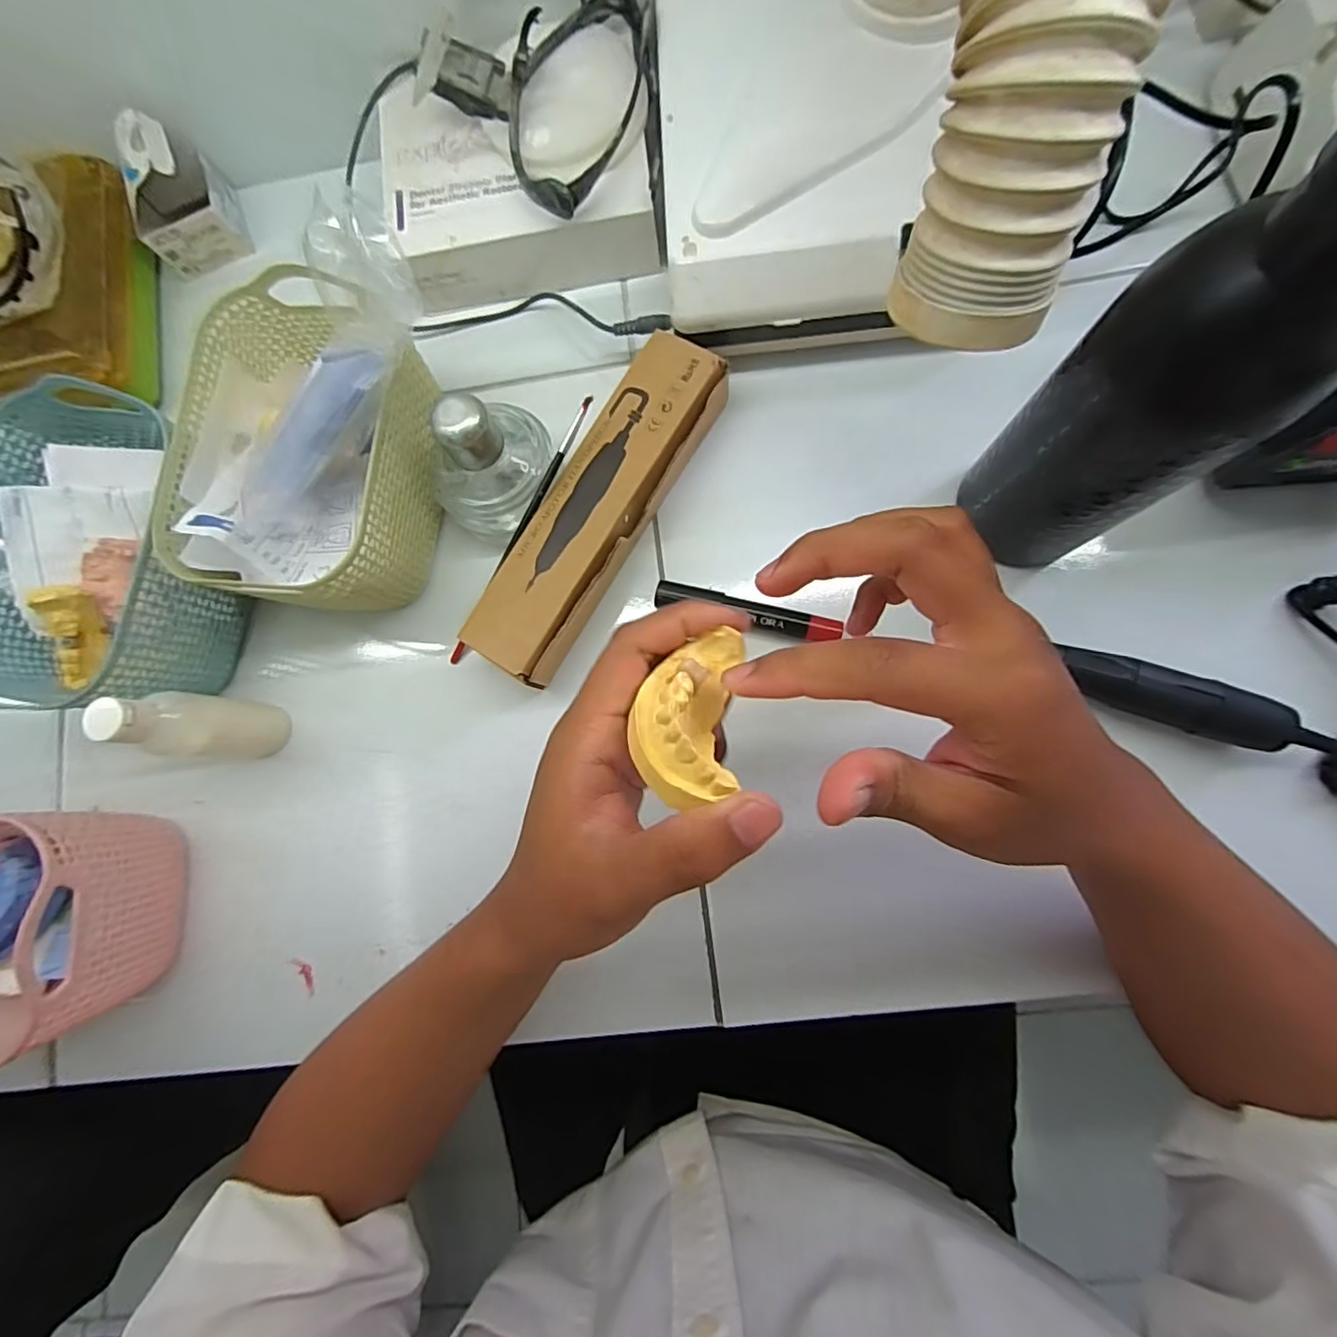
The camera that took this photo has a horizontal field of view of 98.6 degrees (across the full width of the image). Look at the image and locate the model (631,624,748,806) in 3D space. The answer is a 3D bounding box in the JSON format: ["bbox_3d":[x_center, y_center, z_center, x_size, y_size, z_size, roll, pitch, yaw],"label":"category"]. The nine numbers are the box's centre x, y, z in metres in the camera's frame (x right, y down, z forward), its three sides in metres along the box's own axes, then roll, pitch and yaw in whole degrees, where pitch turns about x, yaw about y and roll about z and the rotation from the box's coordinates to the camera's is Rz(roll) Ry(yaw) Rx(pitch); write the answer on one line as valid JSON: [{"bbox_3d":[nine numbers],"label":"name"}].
[{"bbox_3d":[0.007,0.015,0.193,0.034,0.028,0.065,10,45,7],"label":"model"}]

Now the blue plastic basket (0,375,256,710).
[{"bbox_3d":[-0.325,-0.066,0.344,0.128,0.081,0.172,5,82,6],"label":"blue plastic basket"}]

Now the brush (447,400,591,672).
[{"bbox_3d":[-0.085,-0.077,0.328,0.006,0.008,0.166,33,101,9],"label":"brush"}]

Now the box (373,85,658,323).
[{"bbox_3d":[-0.093,-0.298,0.364,0.163,0.045,0.124,-8,81,4],"label":"box"}]

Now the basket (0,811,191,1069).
[{"bbox_3d":[-0.378,0.144,0.319,0.180,0.089,0.127,-3,82,5],"label":"basket"}]

